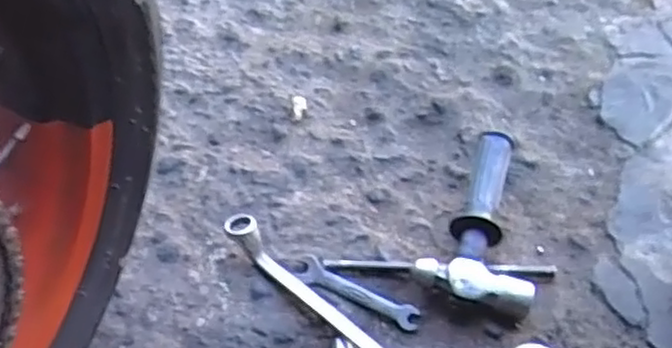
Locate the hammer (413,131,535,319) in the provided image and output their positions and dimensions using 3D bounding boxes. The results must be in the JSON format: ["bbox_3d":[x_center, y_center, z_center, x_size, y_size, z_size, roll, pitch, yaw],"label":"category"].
[{"bbox_3d":[0.137,0.044,0.686,0.101,0.051,0.193,5,49,9],"label":"hammer"}]

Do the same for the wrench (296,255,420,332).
[{"bbox_3d":[0.017,0.108,0.651,0.123,0.010,0.028,22,53,21],"label":"wrench"}]

